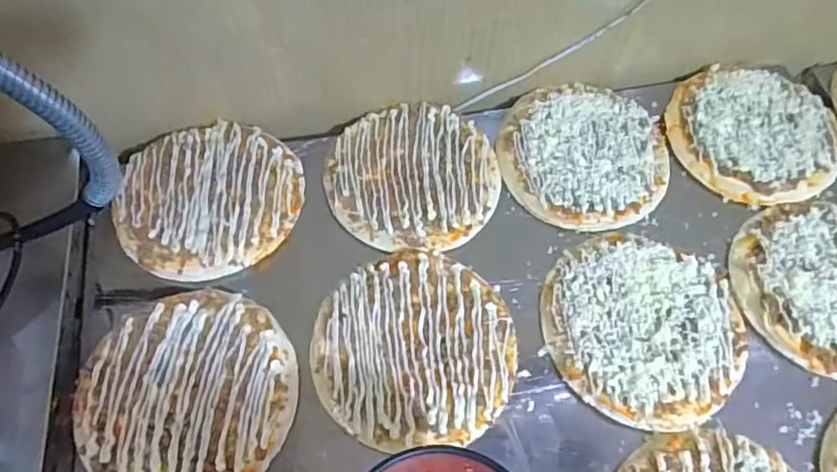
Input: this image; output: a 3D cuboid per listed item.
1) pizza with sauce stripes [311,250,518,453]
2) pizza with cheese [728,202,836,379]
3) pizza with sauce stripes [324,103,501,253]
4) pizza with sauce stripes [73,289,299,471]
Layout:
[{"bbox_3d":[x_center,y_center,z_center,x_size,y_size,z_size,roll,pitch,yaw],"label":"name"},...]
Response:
[{"bbox_3d":[-0.003,0.104,0.580,0.193,0.012,0.195,-3,61,-4],"label":"pizza with sauce stripes"},{"bbox_3d":[0.441,0.046,0.617,0.196,0.024,0.196,1,61,-1],"label":"pizza with cheese"},{"bbox_3d":[-0.005,-0.074,0.690,0.194,0.014,0.197,1,61,-1],"label":"pizza with sauce stripes"},{"bbox_3d":[-0.216,0.149,0.557,0.191,0.022,0.195,1,61,-1],"label":"pizza with sauce stripes"}]

